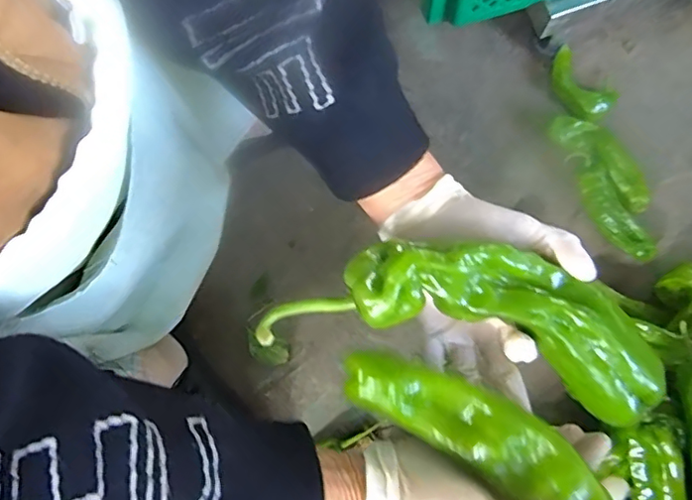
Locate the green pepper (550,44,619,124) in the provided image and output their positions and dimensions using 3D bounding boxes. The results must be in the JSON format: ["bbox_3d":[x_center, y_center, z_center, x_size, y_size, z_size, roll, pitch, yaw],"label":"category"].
[{"bbox_3d":[0.305,-0.213,0.743,0.102,0.033,0.059,43,79,11],"label":"green pepper"}]

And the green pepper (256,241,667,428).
[{"bbox_3d":[0.075,0.039,0.332,0.231,0.038,0.084,16,75,-1],"label":"green pepper"}]

